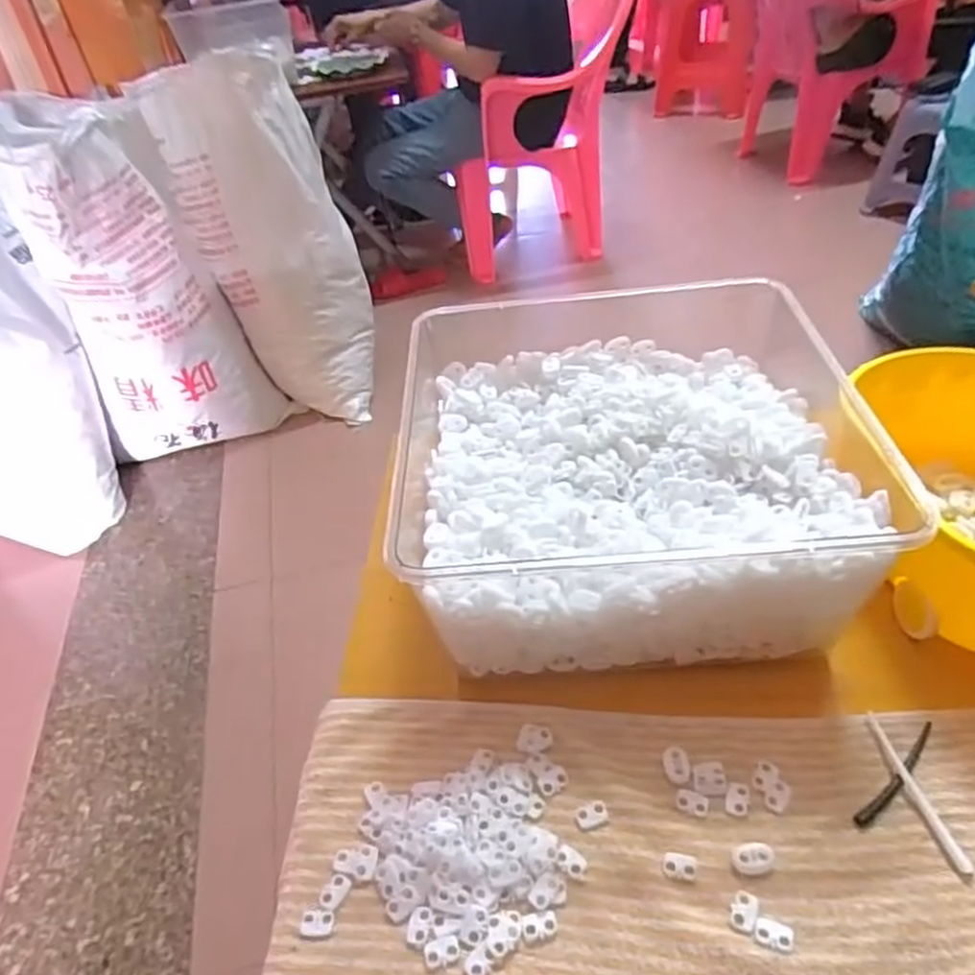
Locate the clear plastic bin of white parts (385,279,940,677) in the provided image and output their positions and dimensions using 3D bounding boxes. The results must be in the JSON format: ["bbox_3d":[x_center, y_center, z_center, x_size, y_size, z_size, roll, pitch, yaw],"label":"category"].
[{"bbox_3d":[0.101,-0.007,0.542,0.282,0.136,0.267,-5,42,3],"label":"clear plastic bin of white parts"}]

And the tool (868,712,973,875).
[{"bbox_3d":[0.245,0.171,0.420,0.010,0.007,0.093,-11,42,-4],"label":"tool"}]

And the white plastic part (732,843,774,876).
[{"bbox_3d":[0.146,0.203,0.402,0.022,0.005,0.015,-5,42,2],"label":"white plastic part"}]

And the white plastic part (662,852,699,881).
[{"bbox_3d":[0.106,0.208,0.403,0.019,0.004,0.013,0,42,8],"label":"white plastic part"}]

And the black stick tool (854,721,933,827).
[{"bbox_3d":[0.240,0.166,0.427,0.084,0.004,0.009,-34,48,-26],"label":"black stick tool"}]

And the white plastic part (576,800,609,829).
[{"bbox_3d":[0.061,0.190,0.428,0.019,0.004,0.013,-18,43,-11],"label":"white plastic part"}]

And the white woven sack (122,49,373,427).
[{"bbox_3d":[-0.426,-0.474,1.506,0.321,0.667,0.283,-19,43,-13],"label":"white woven sack"}]

